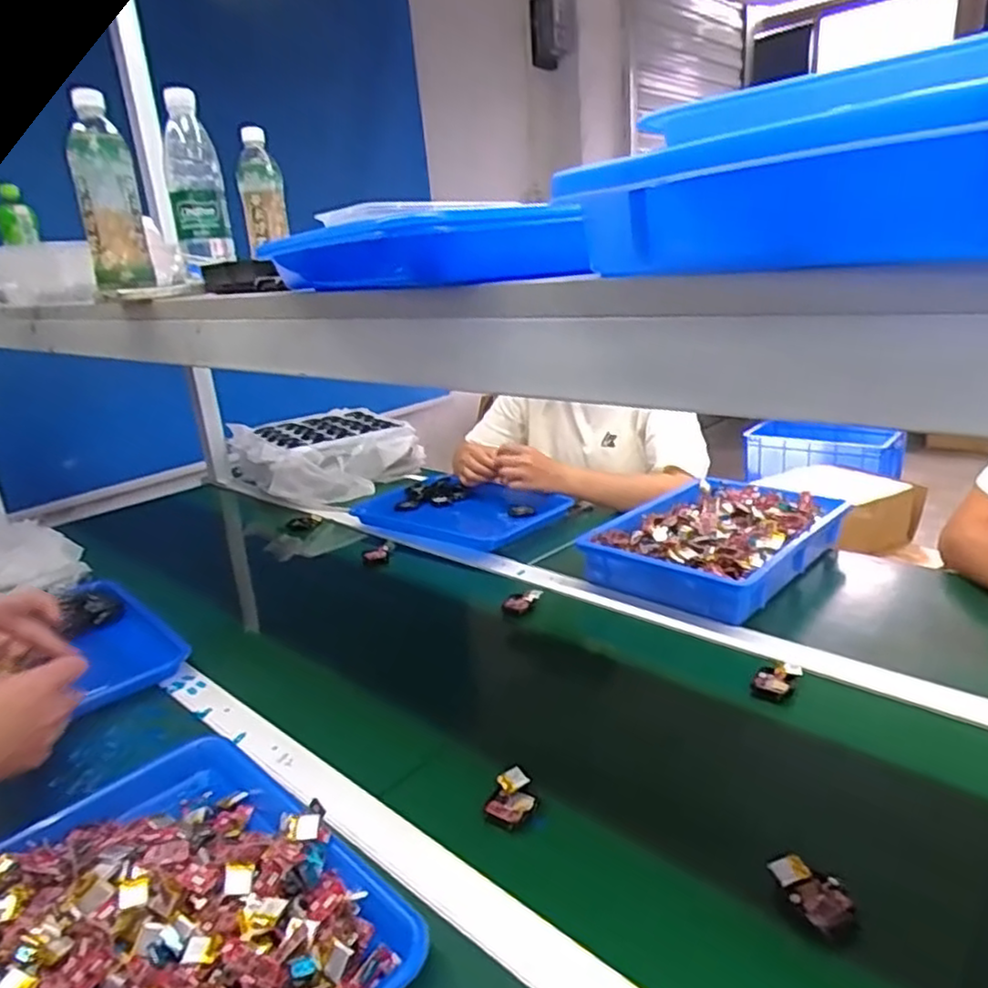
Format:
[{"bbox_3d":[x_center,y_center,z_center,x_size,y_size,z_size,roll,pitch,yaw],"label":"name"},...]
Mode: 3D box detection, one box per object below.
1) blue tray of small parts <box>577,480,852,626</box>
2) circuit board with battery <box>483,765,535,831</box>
[{"bbox_3d":[0.318,0.058,0.994,0.244,0.069,0.346,13,26,42],"label":"blue tray of small parts"},{"bbox_3d":[0.015,0.252,0.579,0.034,0.014,0.055,3,20,22],"label":"circuit board with battery"}]

